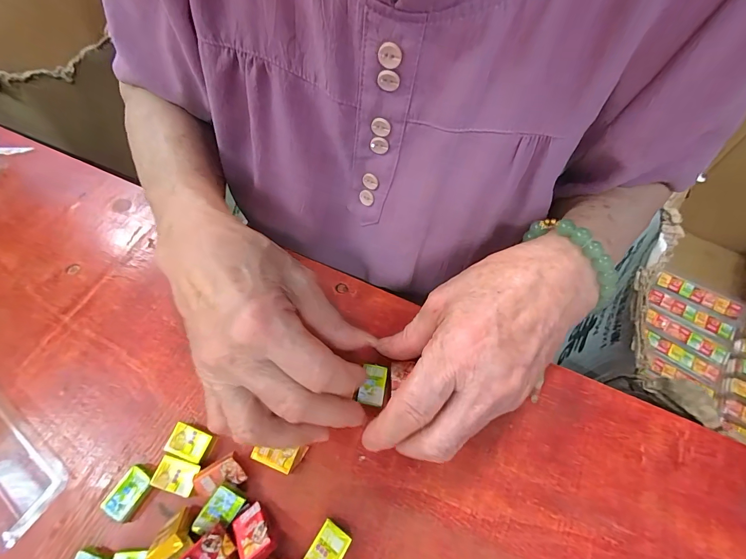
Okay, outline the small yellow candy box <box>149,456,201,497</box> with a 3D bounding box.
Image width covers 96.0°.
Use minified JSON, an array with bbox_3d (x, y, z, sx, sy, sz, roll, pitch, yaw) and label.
[{"bbox_3d":[-0.116,0.115,0.196,0.025,0.004,0.017,11,62,9],"label":"small yellow candy box"}]

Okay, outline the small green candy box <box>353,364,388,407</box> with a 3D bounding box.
[{"bbox_3d":[-0.001,0.067,0.216,0.017,0.004,0.025,7,61,7],"label":"small green candy box"}]

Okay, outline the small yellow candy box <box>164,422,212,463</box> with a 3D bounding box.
[{"bbox_3d":[-0.113,0.101,0.208,0.025,0.009,0.017,14,62,10],"label":"small yellow candy box"}]

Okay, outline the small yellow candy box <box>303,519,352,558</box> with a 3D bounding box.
[{"bbox_3d":[-0.025,0.145,0.178,0.017,0.008,0.026,29,66,18],"label":"small yellow candy box"}]

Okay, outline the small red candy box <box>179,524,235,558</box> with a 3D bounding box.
[{"bbox_3d":[-0.084,0.138,0.166,0.024,0.006,0.016,-42,67,-19],"label":"small red candy box"}]

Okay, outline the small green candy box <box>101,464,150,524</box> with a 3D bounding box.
[{"bbox_3d":[-0.143,0.125,0.196,0.019,0.006,0.028,21,64,14],"label":"small green candy box"}]

